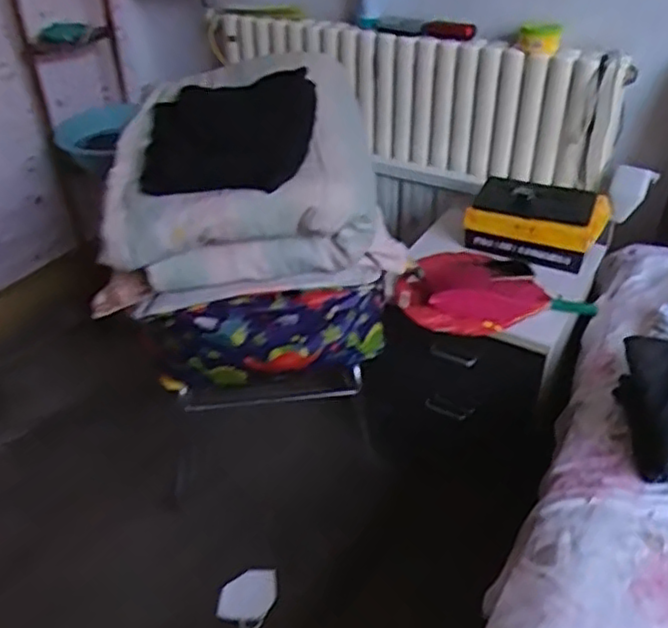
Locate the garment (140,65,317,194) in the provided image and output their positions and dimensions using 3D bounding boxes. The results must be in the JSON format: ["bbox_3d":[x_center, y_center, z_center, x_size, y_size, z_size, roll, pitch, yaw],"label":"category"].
[{"bbox_3d":[-0.206,-0.324,1.270,0.323,0.154,0.338,2,37,5],"label":"garment"}]

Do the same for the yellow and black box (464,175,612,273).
[{"bbox_3d":[0.475,-0.215,1.578,0.295,0.116,0.188,18,42,22],"label":"yellow and black box"}]

